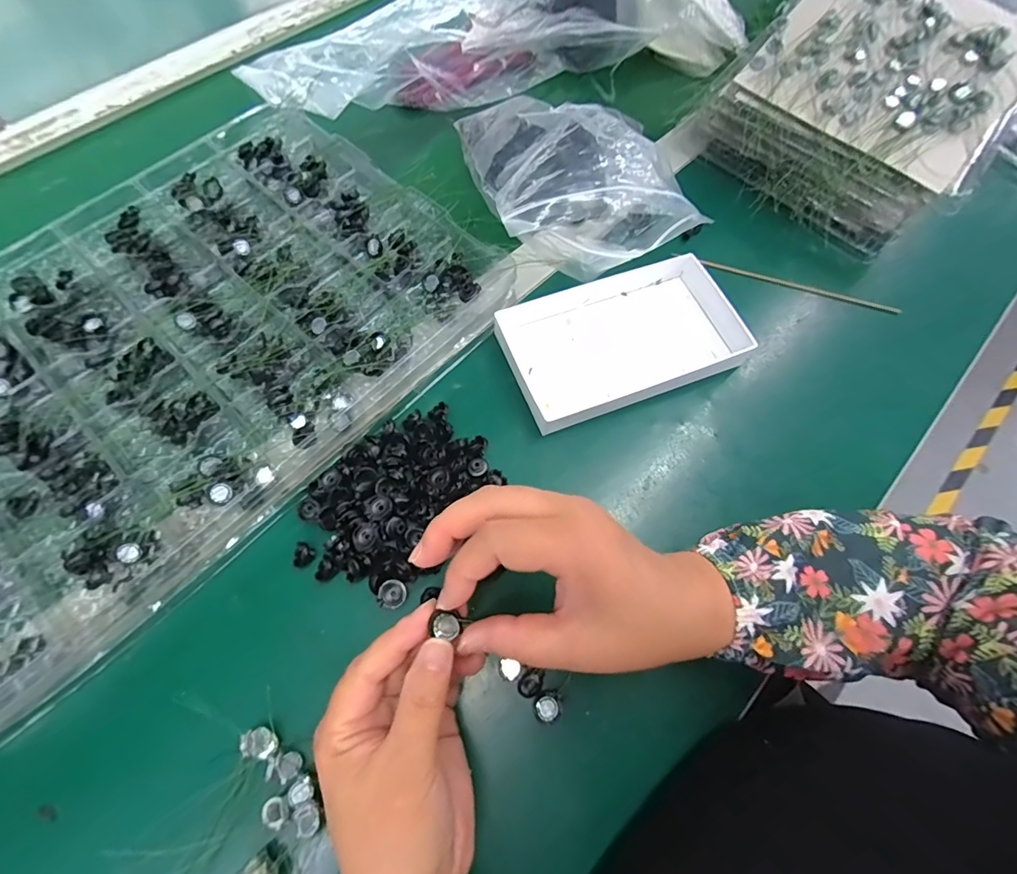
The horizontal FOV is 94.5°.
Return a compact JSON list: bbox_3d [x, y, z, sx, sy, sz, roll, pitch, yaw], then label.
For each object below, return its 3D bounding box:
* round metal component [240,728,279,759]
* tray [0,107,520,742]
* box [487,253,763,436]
[{"bbox_3d":[-0.138,0.168,0.259,0.017,0.008,0.013,22,69,8],"label":"round metal component"},{"bbox_3d":[-0.251,-0.068,0.348,0.298,0.034,0.438,40,72,16],"label":"tray"},{"bbox_3d":[0.088,-0.079,0.371,0.173,0.024,0.108,-19,69,-9],"label":"box"}]

